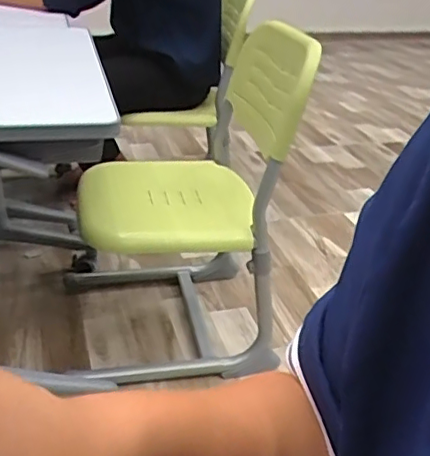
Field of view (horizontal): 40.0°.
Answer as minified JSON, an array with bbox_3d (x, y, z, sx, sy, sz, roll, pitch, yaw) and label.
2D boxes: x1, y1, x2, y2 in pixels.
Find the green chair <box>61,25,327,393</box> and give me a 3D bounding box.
[{"bbox_3d":[-0.102,-0.065,1.258,0.435,0.667,0.477,-1,29,-9],"label":"green chair"}]

